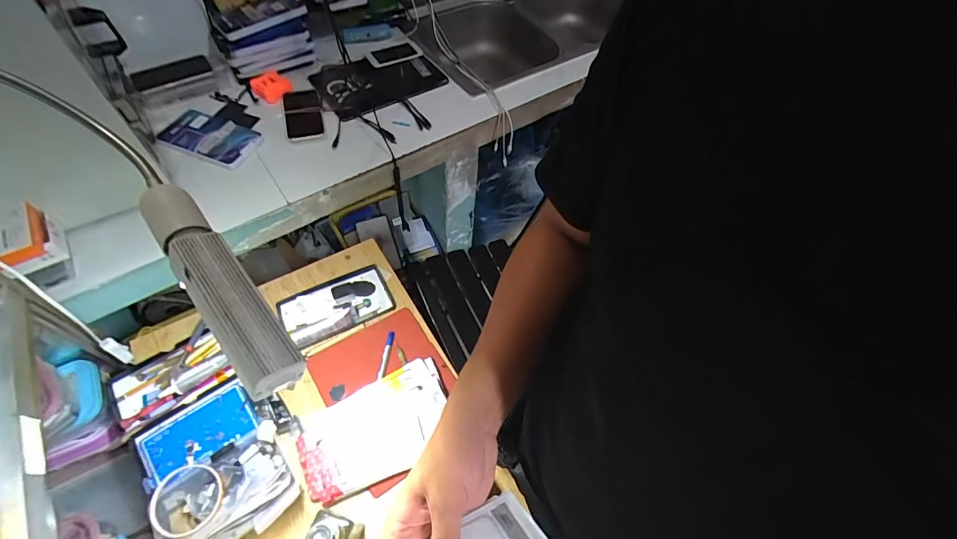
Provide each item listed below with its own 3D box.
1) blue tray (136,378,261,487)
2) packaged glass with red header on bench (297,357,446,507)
[{"bbox_3d":[-0.410,0.238,0.617,0.146,0.015,0.086,-30,65,-21],"label":"blue tray"},{"bbox_3d":[-0.155,0.244,0.645,0.230,0.025,0.135,-25,63,-19],"label":"packaged glass with red header on bench"}]

